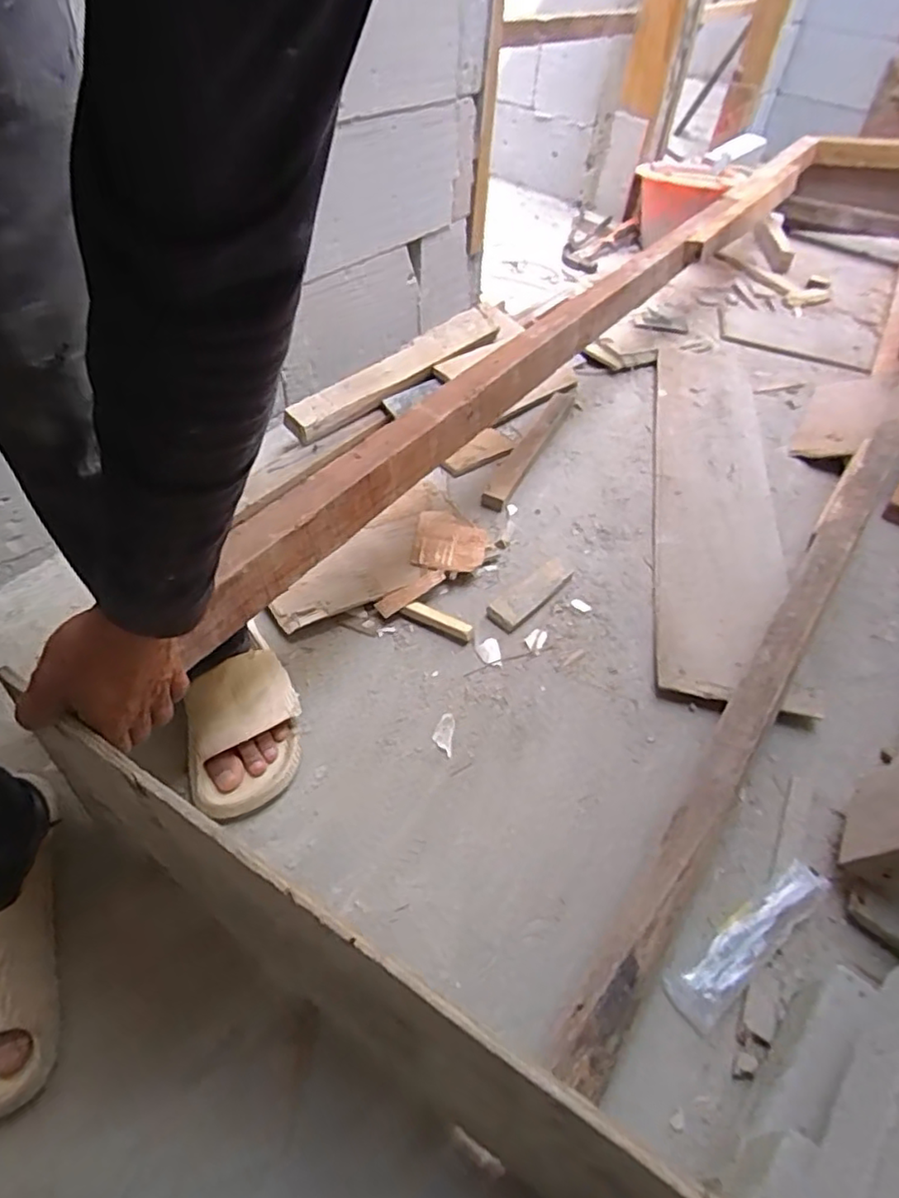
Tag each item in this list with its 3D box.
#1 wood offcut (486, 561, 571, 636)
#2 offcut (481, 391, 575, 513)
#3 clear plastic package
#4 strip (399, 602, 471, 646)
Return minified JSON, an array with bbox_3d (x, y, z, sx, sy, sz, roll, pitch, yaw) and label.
[{"bbox_3d":[0.116,-0.010,0.932,0.049,0.019,0.162,34,53,24],"label":"wood offcut"},{"bbox_3d":[0.154,-0.287,1.189,0.045,0.028,0.404,21,49,14],"label":"offcut"},{"bbox_3d":[0.290,0.324,0.626,0.196,0.025,0.049,-26,54,-26],"label":"clear plastic package"},{"bbox_3d":[-0.017,0.032,0.877,0.095,0.025,0.020,23,49,15],"label":"strip"}]

